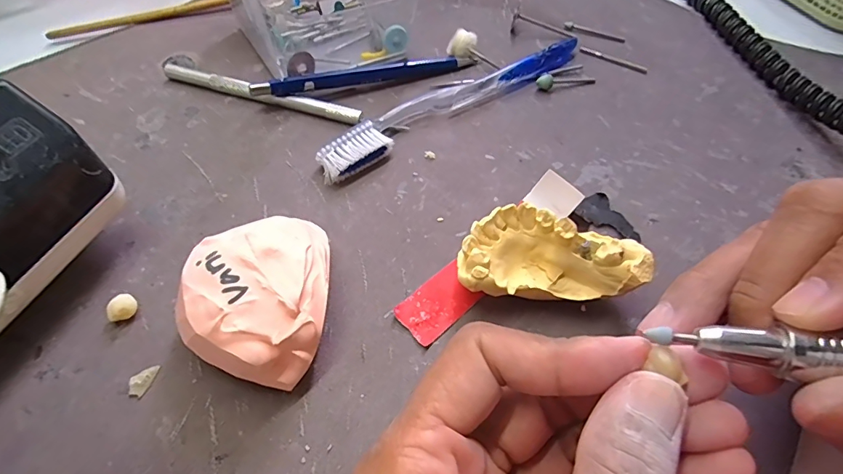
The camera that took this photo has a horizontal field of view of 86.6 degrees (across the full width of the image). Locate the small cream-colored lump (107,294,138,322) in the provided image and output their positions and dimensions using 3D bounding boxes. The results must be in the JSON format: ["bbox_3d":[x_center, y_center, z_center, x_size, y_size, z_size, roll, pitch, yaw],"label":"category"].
[{"bbox_3d":[-0.112,0.027,0.169,0.007,0.009,0.010,32,59,16],"label":"small cream-colored lump"}]

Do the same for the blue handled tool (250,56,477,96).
[{"bbox_3d":[-0.028,-0.093,0.256,0.129,0.015,0.010,-18,59,-17],"label":"blue handled tool"}]

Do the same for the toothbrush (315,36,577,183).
[{"bbox_3d":[0.023,-0.080,0.253,0.188,0.013,0.022,-32,64,-24],"label":"toothbrush"}]

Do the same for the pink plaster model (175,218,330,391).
[{"bbox_3d":[-0.058,0.023,0.162,0.046,0.032,0.059,-2,56,-7],"label":"pink plaster model"}]

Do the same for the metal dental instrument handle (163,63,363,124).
[{"bbox_3d":[-0.088,-0.078,0.246,0.115,0.008,0.007,16,56,6],"label":"metal dental instrument handle"}]

